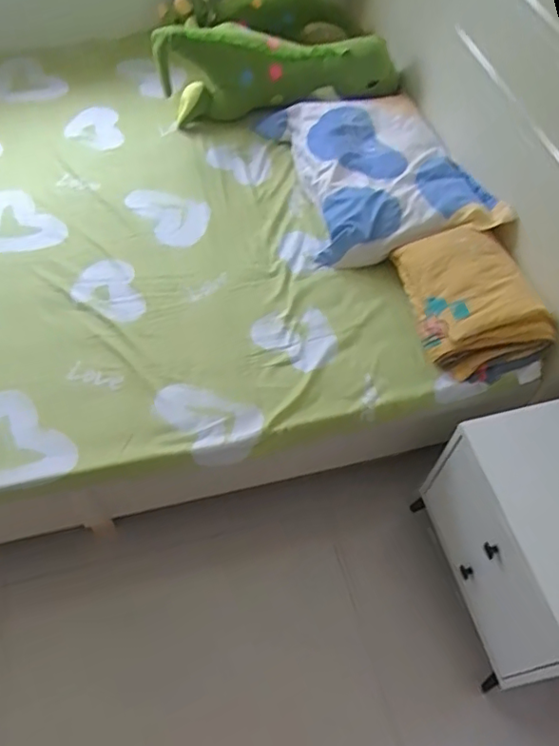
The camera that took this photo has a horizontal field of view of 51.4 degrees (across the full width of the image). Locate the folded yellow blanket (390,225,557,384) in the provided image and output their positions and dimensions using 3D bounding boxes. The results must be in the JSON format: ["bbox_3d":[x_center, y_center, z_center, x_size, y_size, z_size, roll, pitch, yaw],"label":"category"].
[{"bbox_3d":[0.404,-0.156,1.201,0.248,0.110,0.333,-9,63,-2],"label":"folded yellow blanket"}]

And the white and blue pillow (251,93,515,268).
[{"bbox_3d":[0.230,-0.485,1.406,0.415,0.135,0.542,-16,64,-6],"label":"white and blue pillow"}]

